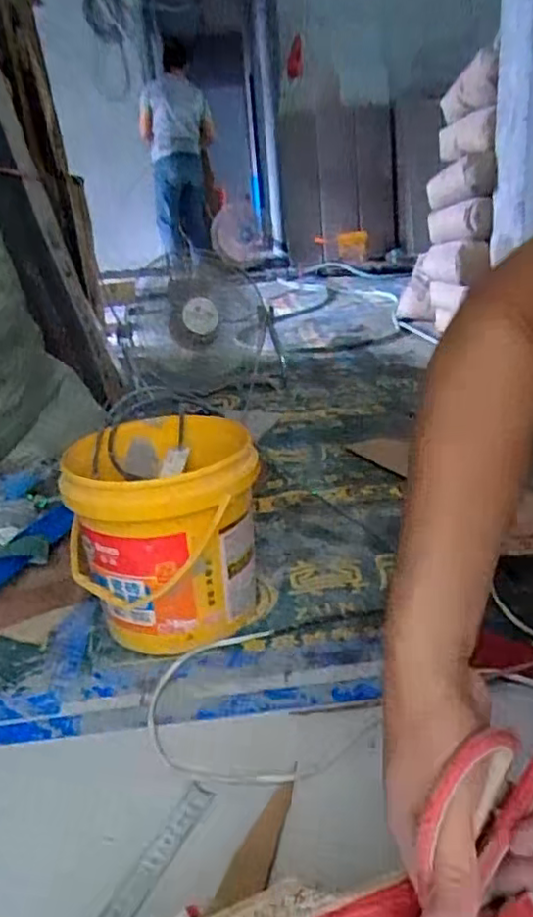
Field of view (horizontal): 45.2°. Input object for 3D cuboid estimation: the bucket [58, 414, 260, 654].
[{"bbox_3d":[-0.134,0.100,0.874,0.248,0.245,0.256,-5,22,2],"label":"bucket"}]

